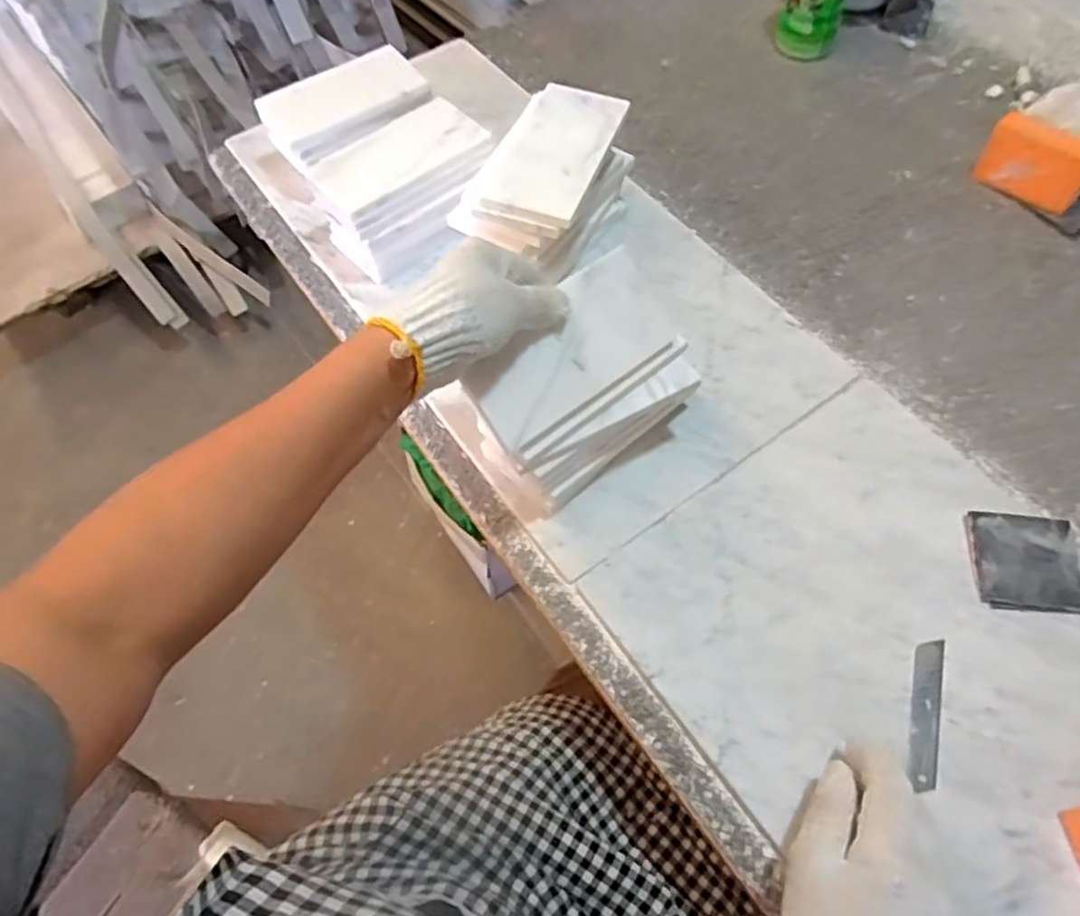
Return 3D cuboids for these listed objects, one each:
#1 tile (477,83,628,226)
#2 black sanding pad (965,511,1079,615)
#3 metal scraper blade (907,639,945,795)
[{"bbox_3d":[0.016,-0.248,0.570,0.073,0.015,0.148,16,62,12],"label":"tile"},{"bbox_3d":[0.340,0.072,0.489,0.073,0.006,0.070,5,64,2],"label":"black sanding pad"},{"bbox_3d":[0.249,0.163,0.452,0.021,0.004,0.098,21,61,2],"label":"metal scraper blade"}]

